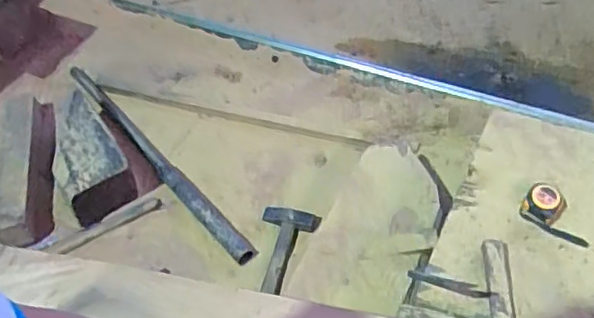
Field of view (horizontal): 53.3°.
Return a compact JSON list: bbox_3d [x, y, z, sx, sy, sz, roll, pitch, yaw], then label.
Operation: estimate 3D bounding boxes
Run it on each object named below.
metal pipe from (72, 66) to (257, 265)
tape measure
[{"bbox_3d":[-0.442,-0.025,1.764,0.065,0.051,0.969,-36,56,-22],"label":"metal pipe"},{"bbox_3d":[0.501,0.105,1.132,0.140,0.046,0.075,34,61,29],"label":"tape measure"}]

